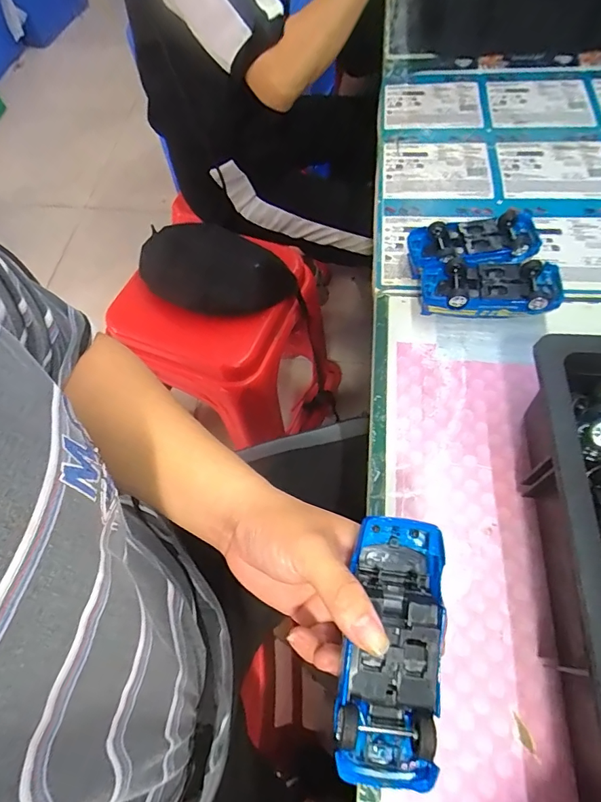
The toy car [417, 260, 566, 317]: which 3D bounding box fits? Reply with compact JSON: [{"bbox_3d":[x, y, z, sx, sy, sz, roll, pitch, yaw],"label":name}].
[{"bbox_3d":[0.196,-0.112,0.461,0.138,0.040,0.063,2,63,3],"label":"toy car"}]

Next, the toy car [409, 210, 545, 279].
[{"bbox_3d":[0.191,-0.168,0.490,0.140,0.040,0.075,-9,63,-2],"label":"toy car"}]

